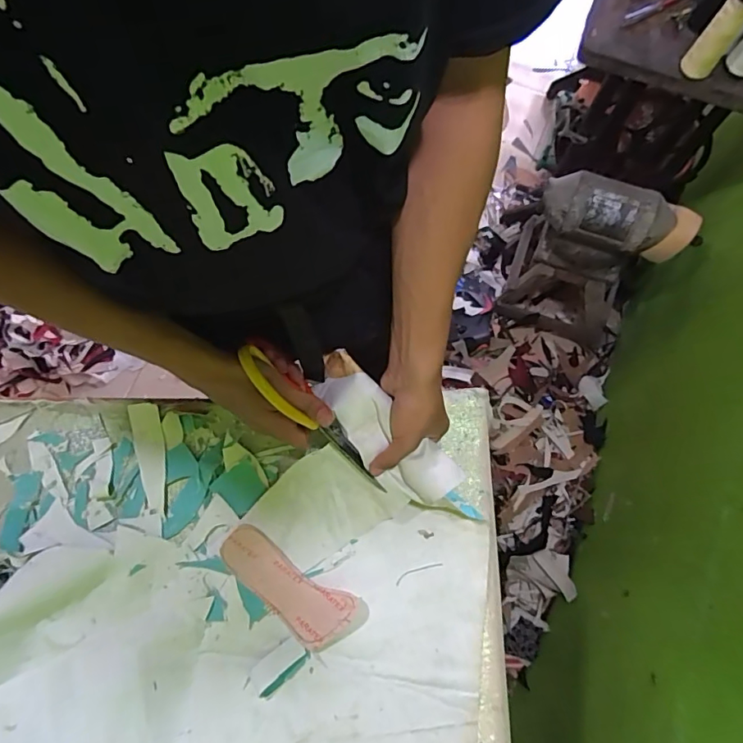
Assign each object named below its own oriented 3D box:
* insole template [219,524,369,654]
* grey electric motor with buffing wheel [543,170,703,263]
[{"bbox_3d":[-0.091,0.240,0.546,0.170,0.024,0.066,31,74,9],"label":"insole template"},{"bbox_3d":[0.496,-0.308,1.008,0.303,0.100,0.102,18,75,5],"label":"grey electric motor with buffing wheel"}]

